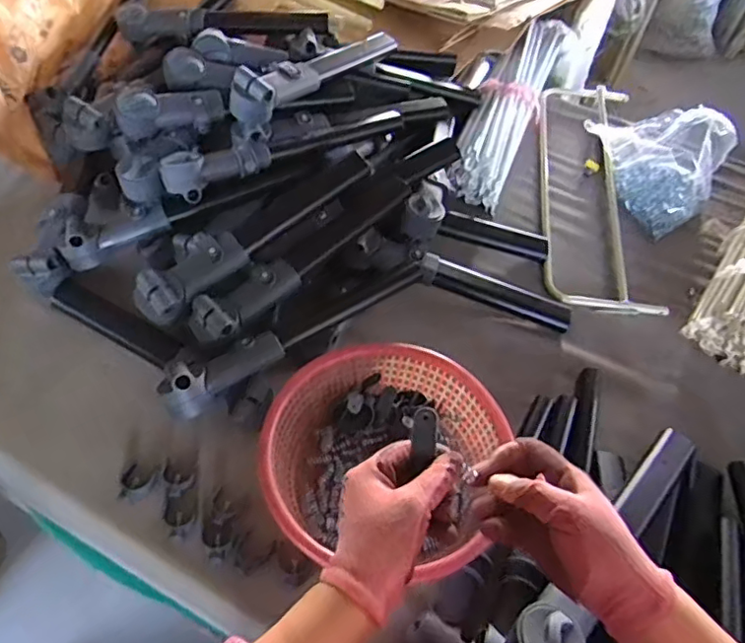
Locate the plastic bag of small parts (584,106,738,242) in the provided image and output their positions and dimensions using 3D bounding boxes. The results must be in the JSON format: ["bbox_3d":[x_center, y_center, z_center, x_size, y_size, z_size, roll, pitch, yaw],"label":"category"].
[{"bbox_3d":[0.555,-0.334,1.157,0.232,0.124,0.270,-29,61,-25],"label":"plastic bag of small parts"}]

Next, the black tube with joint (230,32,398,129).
[{"bbox_3d":[-0.094,-0.443,1.020,0.085,0.085,0.392,29,56,16],"label":"black tube with joint"}]

